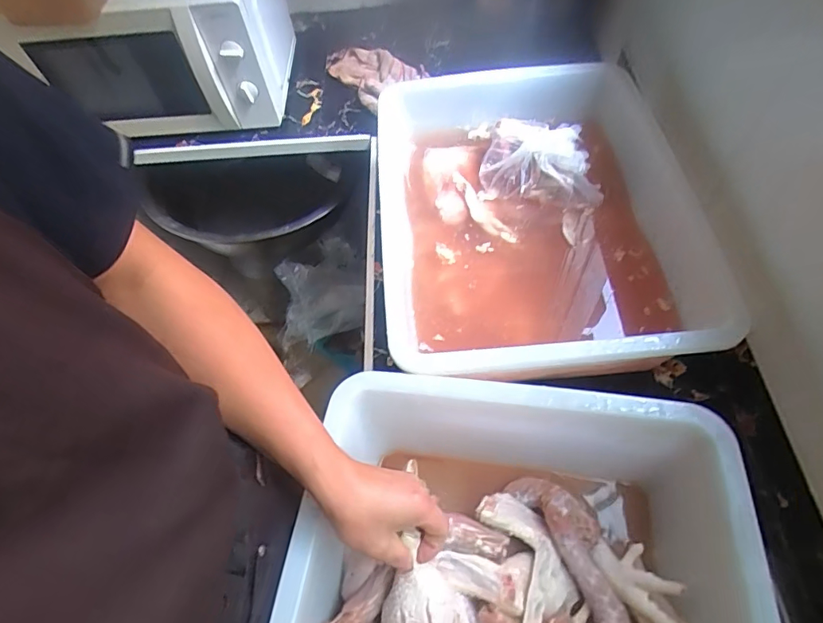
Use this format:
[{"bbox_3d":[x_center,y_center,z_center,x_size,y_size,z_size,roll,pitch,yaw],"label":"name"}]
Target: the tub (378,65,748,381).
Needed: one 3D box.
[{"bbox_3d":[0.151,-0.144,0.659,0.366,0.130,0.469,-2,59,3],"label":"tub"}]

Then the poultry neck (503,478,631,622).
[{"bbox_3d":[0.164,0.260,0.491,0.085,0.044,0.194,-15,59,-4],"label":"poultry neck"}]

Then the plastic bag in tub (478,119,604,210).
[{"bbox_3d":[0.185,-0.202,0.695,0.175,0.094,0.083,21,63,16],"label":"plastic bag in tub"}]

